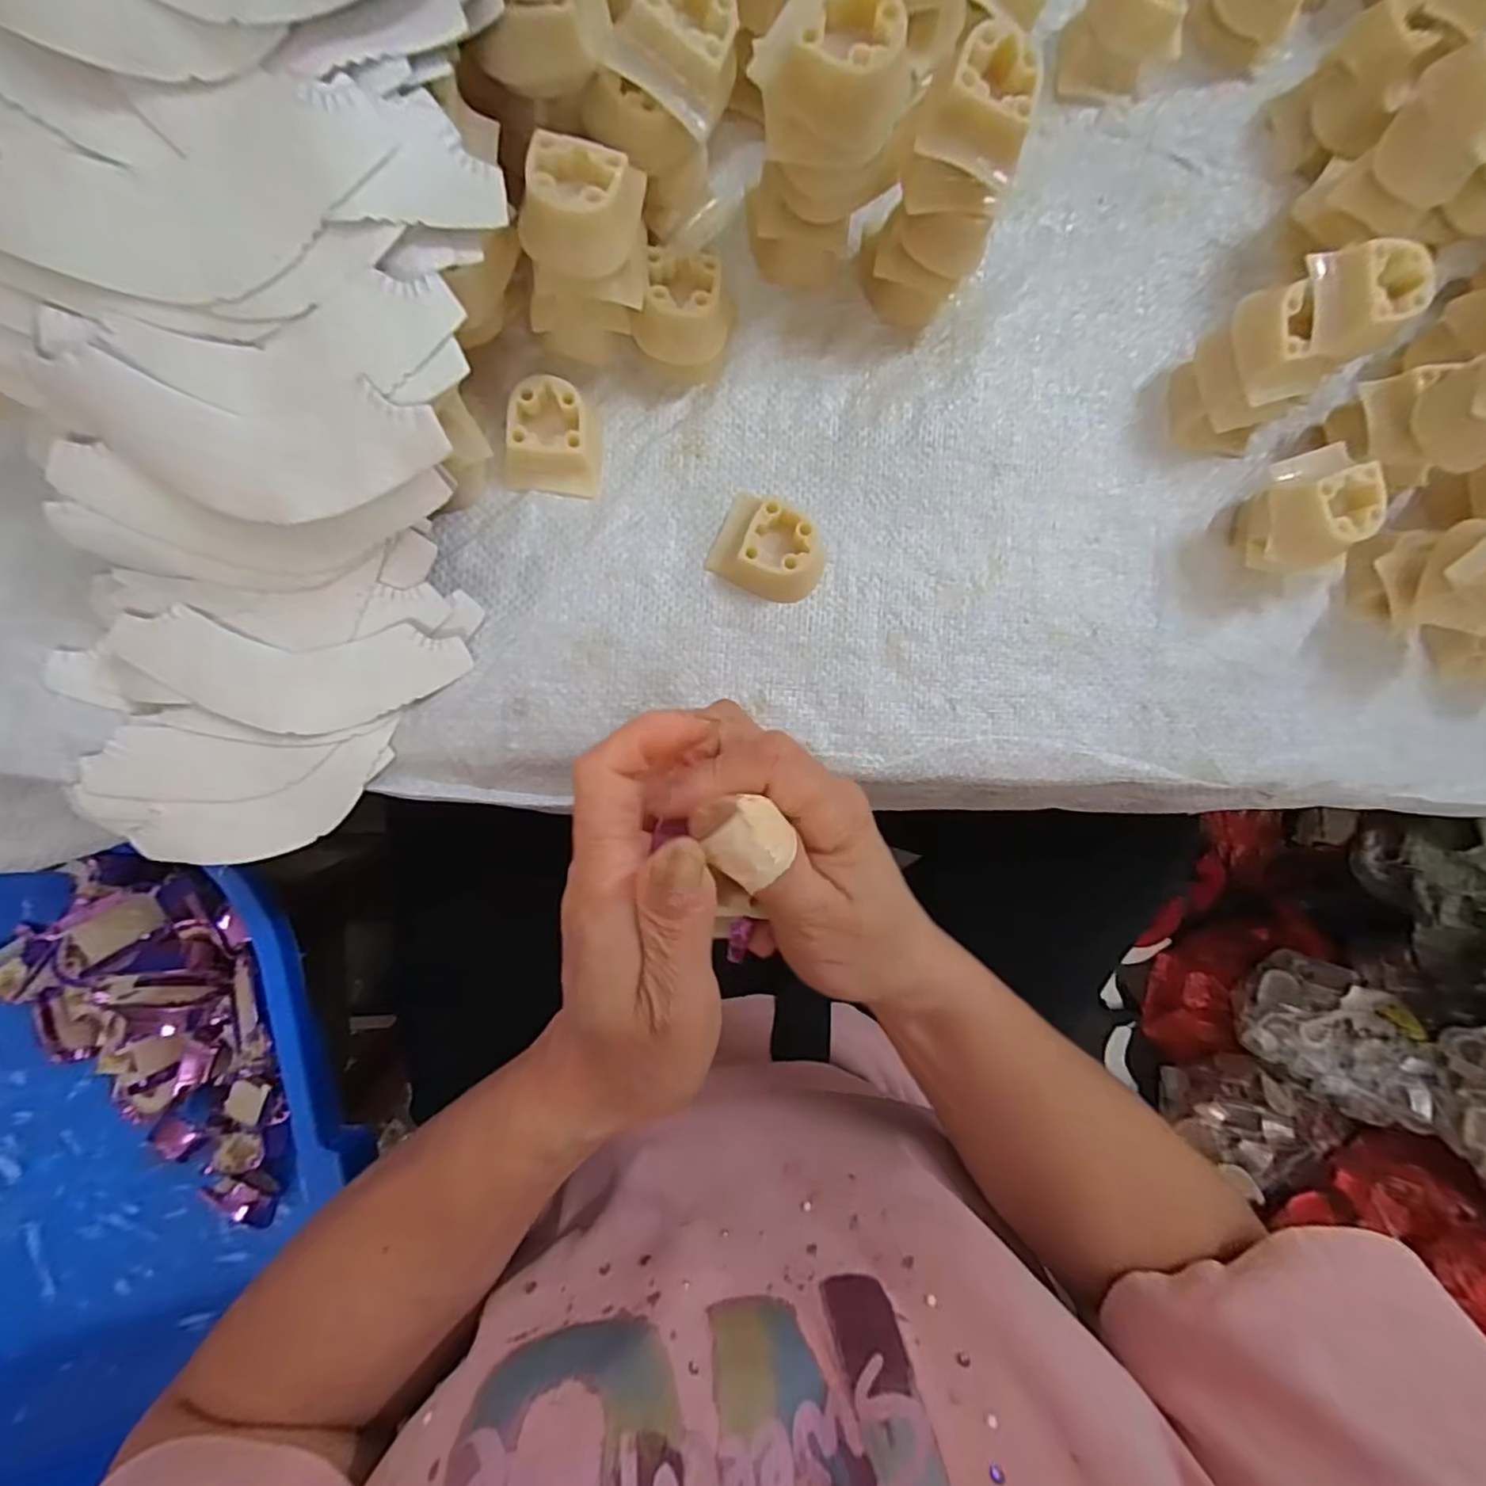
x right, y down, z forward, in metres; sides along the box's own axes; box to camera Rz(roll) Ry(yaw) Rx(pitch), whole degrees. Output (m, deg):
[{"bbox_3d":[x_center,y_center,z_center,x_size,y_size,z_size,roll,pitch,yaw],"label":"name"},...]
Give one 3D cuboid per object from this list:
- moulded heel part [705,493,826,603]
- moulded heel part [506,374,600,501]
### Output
[{"bbox_3d":[0.012,-0.080,0.263,0.047,0.018,0.036,23,86,-6],"label":"moulded heel part"},{"bbox_3d":[-0.077,-0.124,0.254,0.035,0.015,0.040,5,88,-7],"label":"moulded heel part"}]

